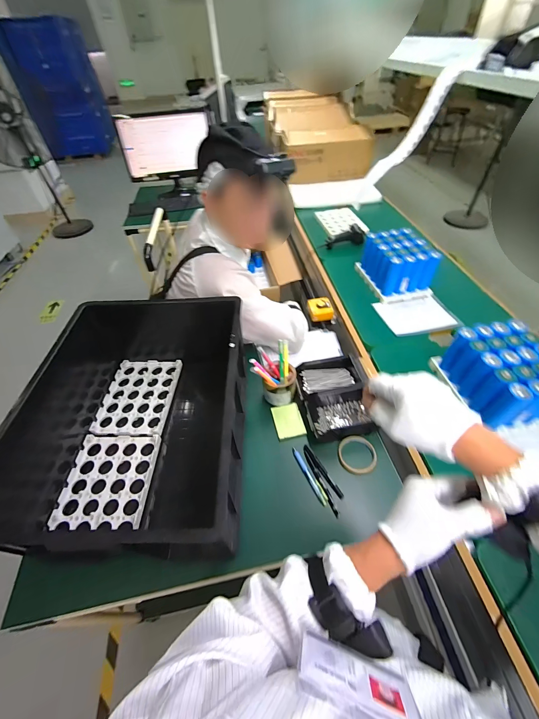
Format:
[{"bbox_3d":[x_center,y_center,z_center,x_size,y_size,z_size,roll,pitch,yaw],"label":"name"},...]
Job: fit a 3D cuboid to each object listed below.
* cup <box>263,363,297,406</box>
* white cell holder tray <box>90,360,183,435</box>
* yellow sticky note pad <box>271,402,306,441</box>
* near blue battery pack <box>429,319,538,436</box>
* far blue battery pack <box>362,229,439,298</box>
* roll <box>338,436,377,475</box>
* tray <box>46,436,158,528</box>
[{"bbox_3d":[0.031,0.067,0.777,0.074,0.091,0.081,-1,49,2],"label":"cup"},{"bbox_3d":[-0.359,0.099,0.813,0.187,0.020,0.237,1,50,3],"label":"white cell holder tray"},{"bbox_3d":[0.049,0.160,0.762,0.072,0.004,0.096,-12,50,-7],"label":"yellow sticky note pad"},{"bbox_3d":[0.549,0.039,0.686,0.179,0.137,0.221,-5,49,-2],"label":"near blue battery pack"},{"bbox_3d":[0.445,-0.341,1.015,0.165,0.120,0.200,-14,50,-9],"label":"far blue battery pack"},{"bbox_3d":[0.208,0.223,0.682,0.085,0.021,0.087,-1,49,2],"label":"roll"},{"bbox_3d":[-0.360,0.265,0.659,0.181,0.018,0.202,-1,49,2],"label":"tray"}]

